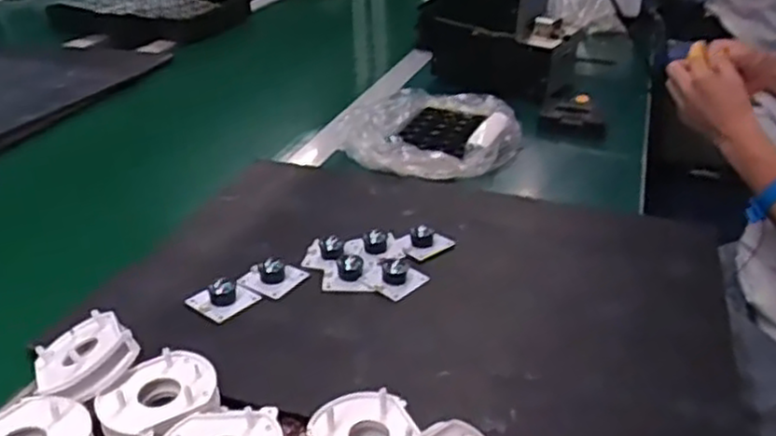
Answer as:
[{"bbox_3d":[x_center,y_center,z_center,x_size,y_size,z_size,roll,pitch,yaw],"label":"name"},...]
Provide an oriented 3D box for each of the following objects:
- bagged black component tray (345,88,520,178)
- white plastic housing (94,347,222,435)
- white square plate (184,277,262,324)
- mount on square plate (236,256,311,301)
[{"bbox_3d":[0.055,-0.114,0.882,0.195,0.035,0.228,6,29,9],"label":"bagged black component tray"},{"bbox_3d":[-0.140,0.114,0.451,0.068,0.025,0.055,-24,37,-38],"label":"white plastic housing"},{"bbox_3d":[-0.129,0.059,0.577,0.049,0.018,0.049,-25,38,-39],"label":"white square plate"},{"bbox_3d":[-0.094,0.043,0.602,0.043,0.017,0.043,19,33,30],"label":"mount on square plate"}]

